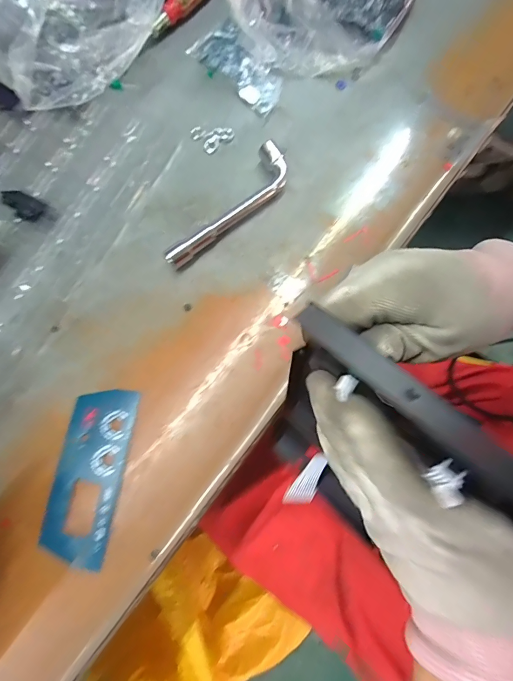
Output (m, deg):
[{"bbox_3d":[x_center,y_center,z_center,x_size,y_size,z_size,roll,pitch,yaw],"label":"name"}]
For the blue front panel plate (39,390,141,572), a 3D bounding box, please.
[{"bbox_3d":[-0.143,0.114,0.316,0.058,0.010,0.142,6,76,3],"label":"blue front panel plate"}]

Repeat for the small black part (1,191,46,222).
[{"bbox_3d":[-0.236,-0.138,0.371,0.041,0.016,0.026,34,79,9],"label":"small black part"}]

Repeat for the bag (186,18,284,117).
[{"bbox_3d":[-0.019,-0.311,0.413,0.048,0.015,0.130,-42,79,-9],"label":"bag"}]

